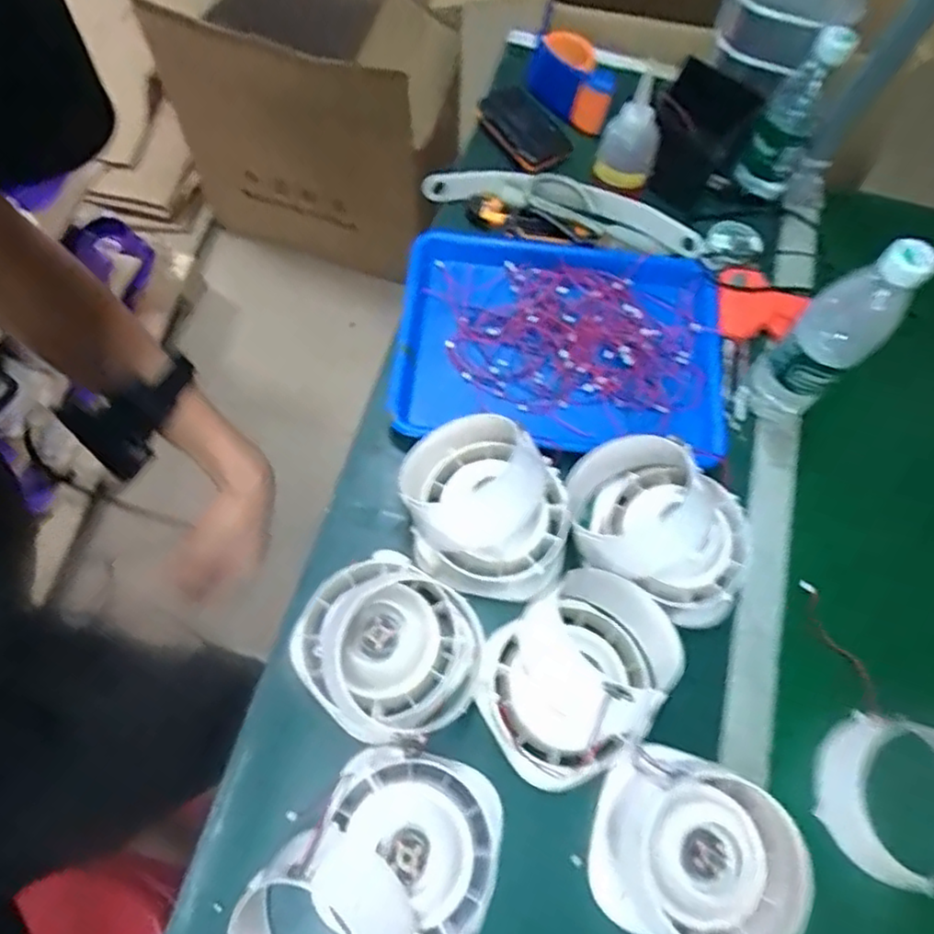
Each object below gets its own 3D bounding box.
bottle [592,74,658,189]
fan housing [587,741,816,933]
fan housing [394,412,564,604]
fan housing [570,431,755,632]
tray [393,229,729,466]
[{"bbox_3d":[0.182,-0.356,0.744,0.063,0.107,0.061,18,68,5],"label":"bottle"},{"bbox_3d":[0.176,0.296,0.503,0.149,0.086,0.133,28,69,8],"label":"fan housing"},{"bbox_3d":[0.013,0.034,0.608,0.151,0.071,0.146,1,68,-2],"label":"fan housing"},{"bbox_3d":[0.171,0.055,0.604,0.170,0.078,0.127,26,69,8],"label":"fan housing"},{"bbox_3d":[0.098,-0.127,0.714,0.341,0.041,0.254,8,68,0],"label":"tray"}]

